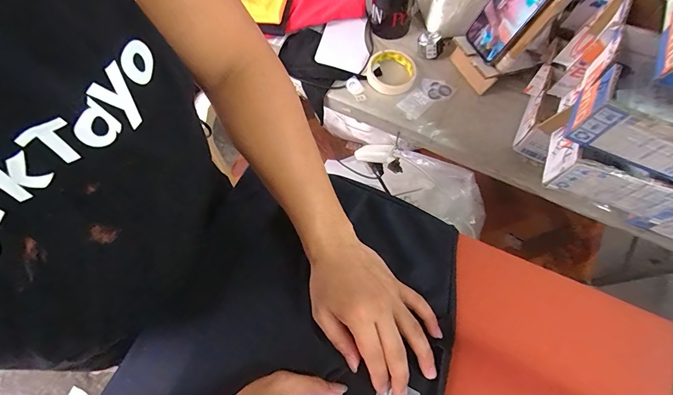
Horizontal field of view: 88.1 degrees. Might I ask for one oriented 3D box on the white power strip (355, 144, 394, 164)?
[{"bbox_3d":[0.077,-0.091,0.728,0.107,0.032,0.024,8,61,50],"label":"white power strip"}]

